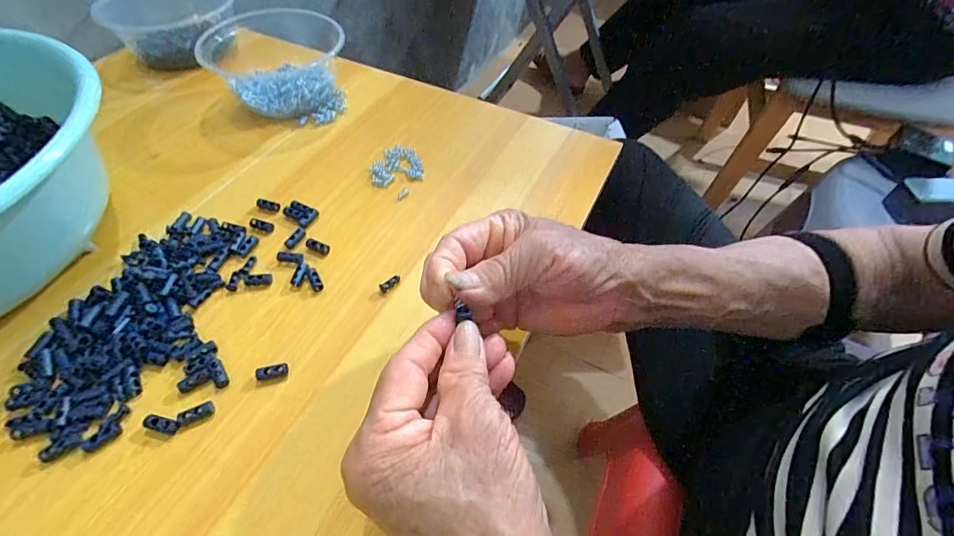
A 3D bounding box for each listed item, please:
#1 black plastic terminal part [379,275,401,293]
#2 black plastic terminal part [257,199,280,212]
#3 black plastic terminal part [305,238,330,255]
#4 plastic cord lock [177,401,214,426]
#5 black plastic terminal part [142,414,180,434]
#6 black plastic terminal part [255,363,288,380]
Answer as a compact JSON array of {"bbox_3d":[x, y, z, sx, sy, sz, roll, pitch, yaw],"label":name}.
[{"bbox_3d":[-0.065,0.011,0.318,0.017,0.005,0.007,-36,61,-26],"label":"black plastic terminal part"},{"bbox_3d":[-0.175,-0.053,0.360,0.020,0.004,0.009,12,53,8],"label":"black plastic terminal part"},{"bbox_3d":[-0.125,-0.017,0.337,0.020,0.004,0.009,25,55,1],"label":"black plastic terminal part"},{"bbox_3d":[-0.168,0.087,0.256,0.019,0.004,0.009,-26,57,-20],"label":"plastic cord lock"},{"bbox_3d":[-0.186,0.092,0.251,0.022,0.005,0.007,11,53,7],"label":"black plastic terminal part"},{"bbox_3d":[-0.131,0.066,0.273,0.019,0.005,0.008,-11,53,-10],"label":"black plastic terminal part"}]

